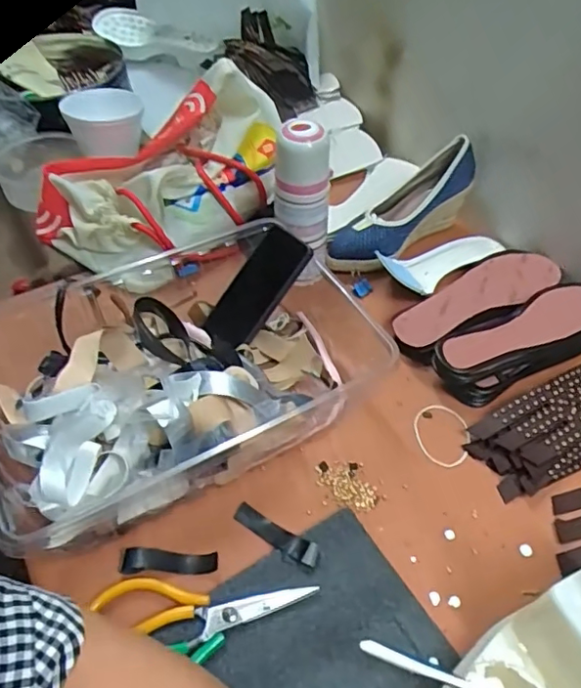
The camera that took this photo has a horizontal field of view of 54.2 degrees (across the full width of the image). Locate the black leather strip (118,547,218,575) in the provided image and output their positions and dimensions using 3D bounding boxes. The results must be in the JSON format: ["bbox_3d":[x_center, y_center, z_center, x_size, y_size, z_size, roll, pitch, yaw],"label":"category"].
[{"bbox_3d":[-0.109,0.195,0.507,0.085,0.022,0.021,-1,47,1],"label":"black leather strip"}]

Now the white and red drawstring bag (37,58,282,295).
[{"bbox_3d":[-0.163,-0.228,0.758,0.254,0.155,0.294,27,53,24],"label":"white and red drawstring bag"}]

